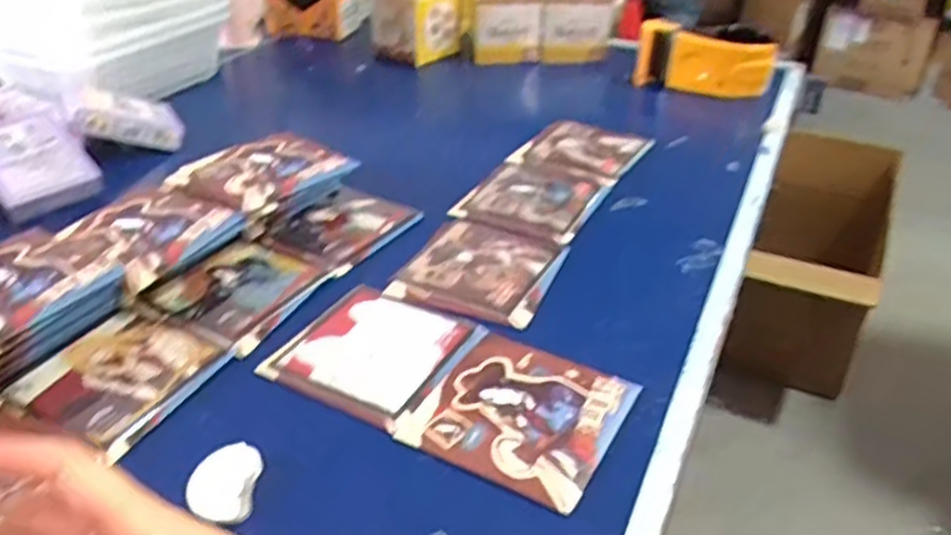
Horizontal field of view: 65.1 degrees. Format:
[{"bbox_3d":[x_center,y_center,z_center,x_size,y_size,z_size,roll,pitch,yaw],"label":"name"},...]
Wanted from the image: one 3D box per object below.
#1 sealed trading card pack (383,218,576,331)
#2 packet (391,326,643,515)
[{"bbox_3d":[0.006,-0.004,0.616,0.118,0.014,0.128,13,36,17],"label":"sealed trading card pack"},{"bbox_3d":[0.027,0.090,0.477,0.124,0.006,0.114,19,38,25],"label":"packet"}]

